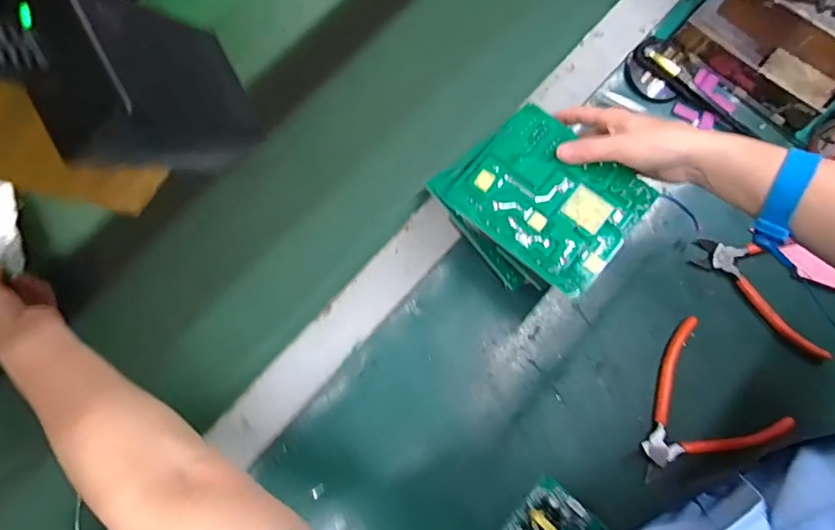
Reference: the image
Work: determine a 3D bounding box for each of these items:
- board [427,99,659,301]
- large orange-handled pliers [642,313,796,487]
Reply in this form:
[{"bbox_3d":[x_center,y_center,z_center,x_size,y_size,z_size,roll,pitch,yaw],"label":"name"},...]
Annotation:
[{"bbox_3d":[0.102,-0.058,0.408,0.140,0.008,0.113,41,81,10],"label":"board"},{"bbox_3d":[0.257,0.114,0.464,0.142,0.010,0.120,-16,77,-5],"label":"large orange-handled pliers"}]

